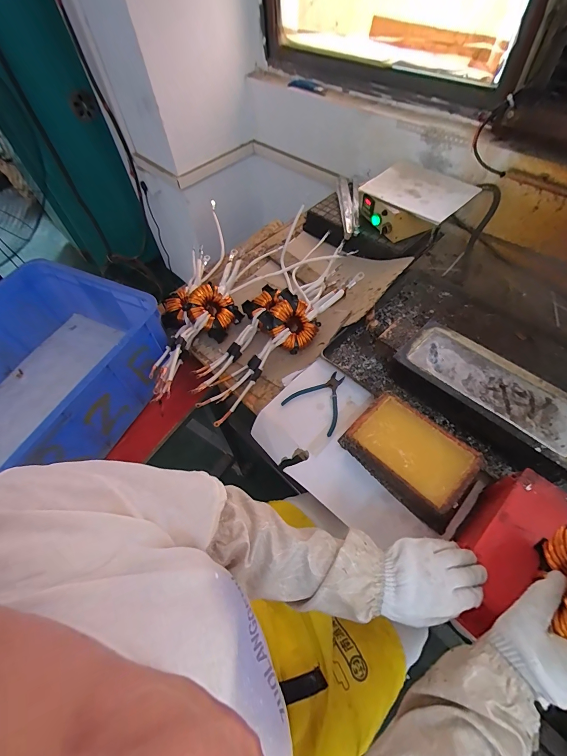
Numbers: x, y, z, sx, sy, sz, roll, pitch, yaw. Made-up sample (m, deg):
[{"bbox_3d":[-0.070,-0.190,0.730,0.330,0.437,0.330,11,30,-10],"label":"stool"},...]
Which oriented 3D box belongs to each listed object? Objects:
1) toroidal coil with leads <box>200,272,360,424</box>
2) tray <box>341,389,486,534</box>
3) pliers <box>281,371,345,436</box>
[{"bbox_3d":[-0.004,-0.095,0.792,0.495,0.086,0.105,-44,62,-6],"label":"toroidal coil with leads"},{"bbox_3d":[0.233,0.141,0.606,0.217,0.068,0.130,38,66,26],"label":"tray"},{"bbox_3d":[0.084,0.041,0.721,0.121,0.008,0.133,30,63,22],"label":"pliers"}]

